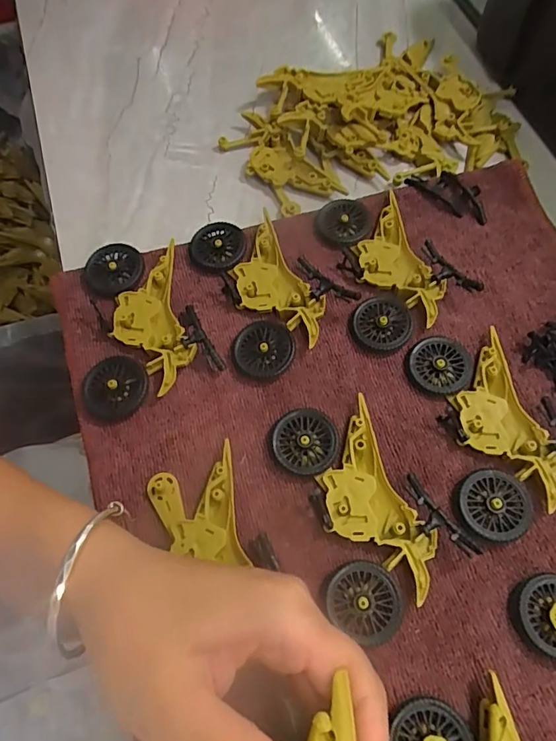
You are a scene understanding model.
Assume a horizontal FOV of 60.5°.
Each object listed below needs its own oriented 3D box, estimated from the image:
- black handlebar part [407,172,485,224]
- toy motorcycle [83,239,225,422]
[{"bbox_3d":[0.124,-0.127,0.339,0.061,0.008,0.028,35,71,14],"label":"black handlebar part"},{"bbox_3d":[-0.085,-0.031,0.293,0.075,0.013,0.112,-17,68,-8],"label":"toy motorcycle"}]

